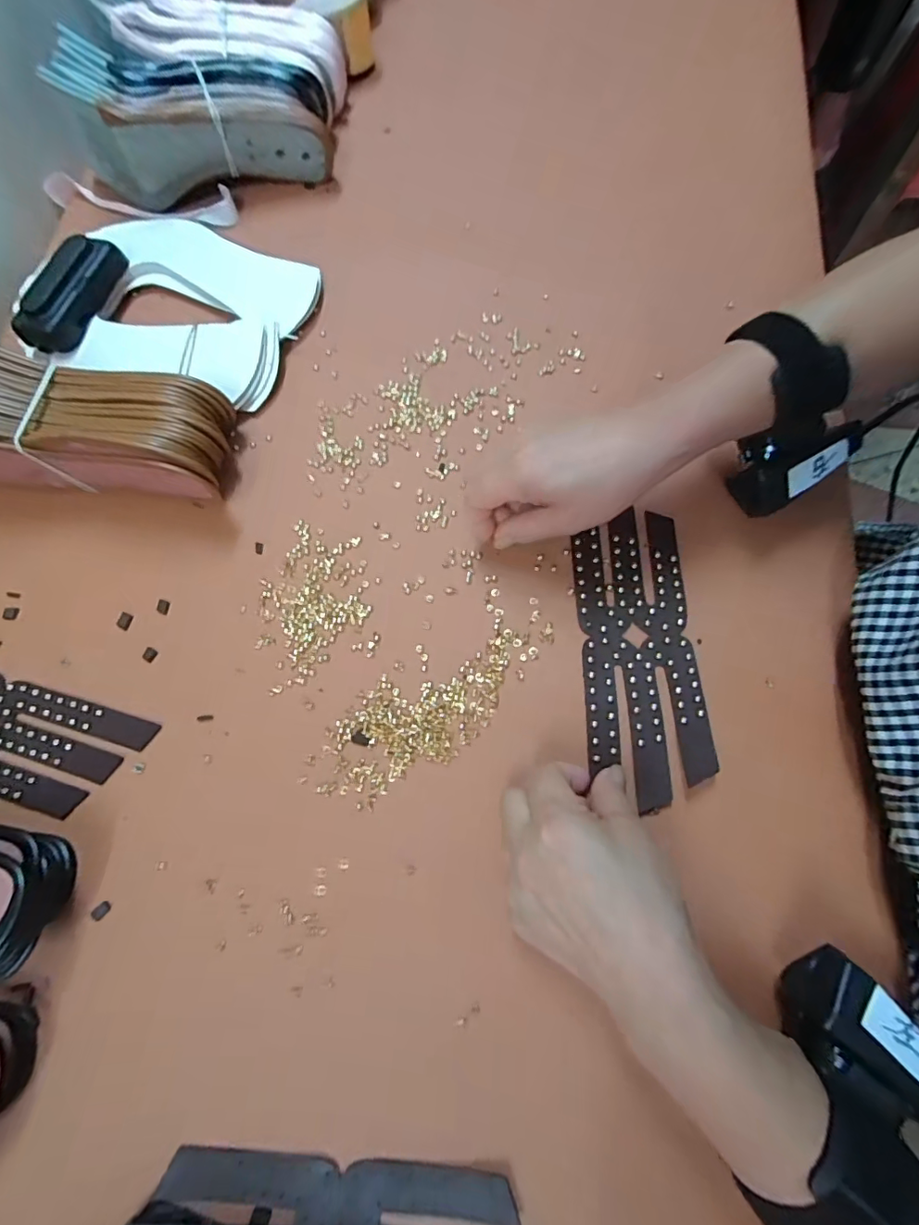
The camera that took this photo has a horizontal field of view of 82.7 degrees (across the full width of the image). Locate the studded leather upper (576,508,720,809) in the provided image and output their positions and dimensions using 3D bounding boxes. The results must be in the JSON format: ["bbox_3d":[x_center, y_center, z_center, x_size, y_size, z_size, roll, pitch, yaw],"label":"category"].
[{"bbox_3d":[0.111,0.021,0.325,0.069,0.008,0.181,-1,69,6],"label":"studded leather upper"}]

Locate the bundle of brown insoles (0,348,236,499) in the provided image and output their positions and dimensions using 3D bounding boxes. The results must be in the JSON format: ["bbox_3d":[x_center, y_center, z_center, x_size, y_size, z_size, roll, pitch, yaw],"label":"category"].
[{"bbox_3d":[-0.281,-0.132,0.371,0.242,0.081,0.086,8,72,5],"label":"bundle of brown insoles"}]

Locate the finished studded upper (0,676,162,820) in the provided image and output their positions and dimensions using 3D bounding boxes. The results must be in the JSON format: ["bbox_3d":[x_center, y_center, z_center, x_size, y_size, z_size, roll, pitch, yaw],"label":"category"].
[{"bbox_3d":[-0.310,0.076,0.343,0.210,0.004,0.069,15,73,8],"label":"finished studded upper"}]

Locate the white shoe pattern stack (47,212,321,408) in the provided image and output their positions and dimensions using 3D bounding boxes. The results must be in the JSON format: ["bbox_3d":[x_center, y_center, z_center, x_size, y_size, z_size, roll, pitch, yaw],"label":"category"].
[{"bbox_3d":[-0.225,-0.258,0.439,0.197,0.020,0.157,15,73,8],"label":"white shoe pattern stack"}]

